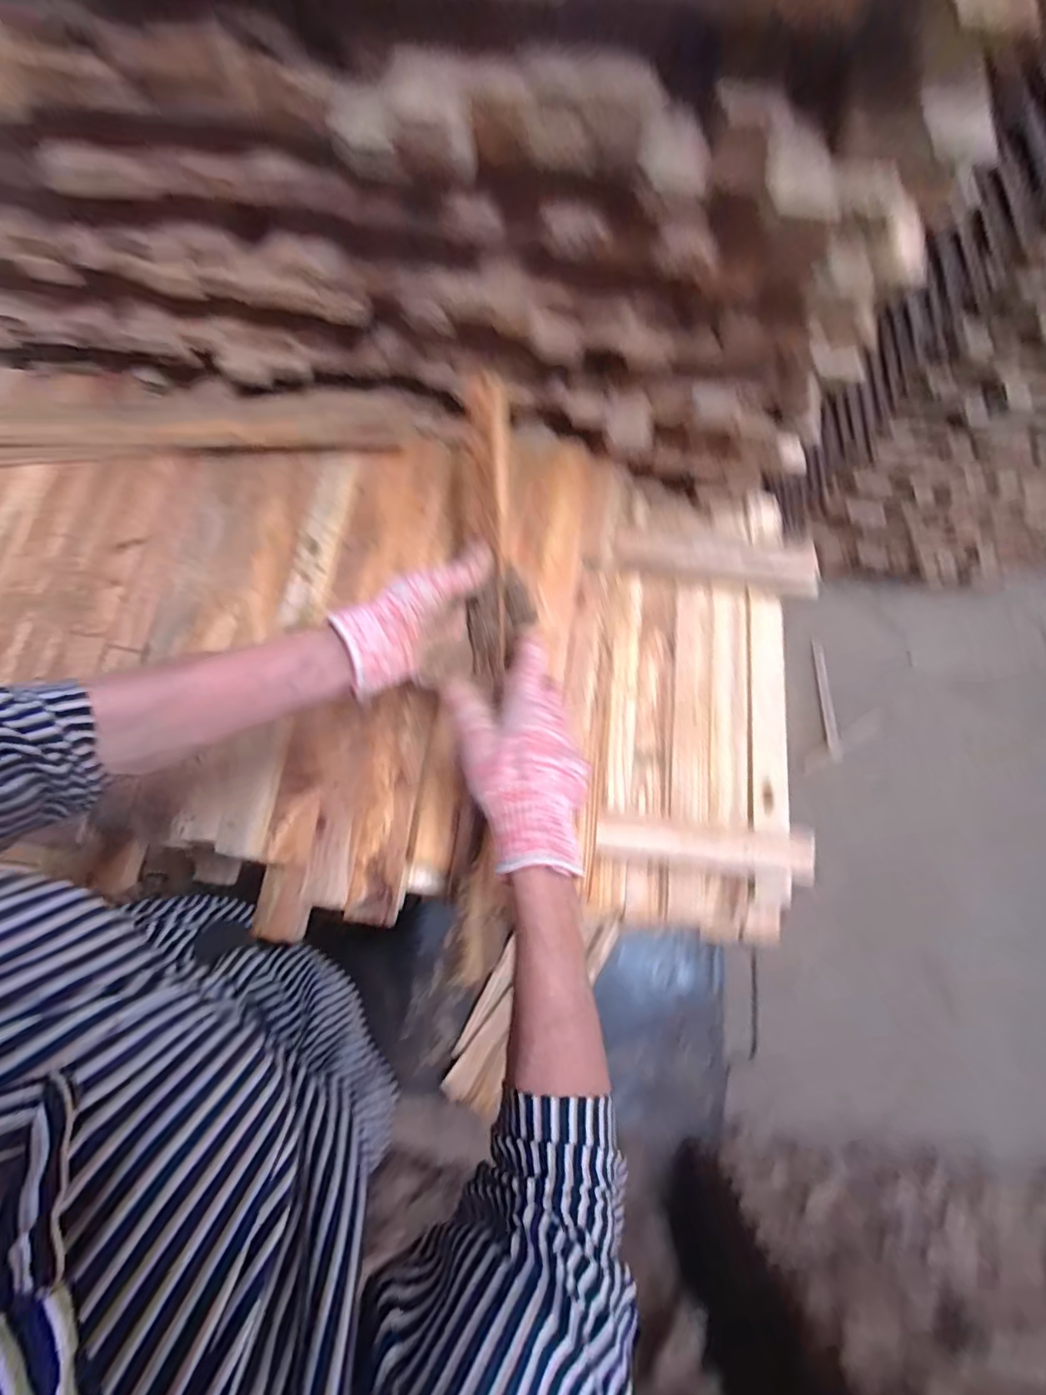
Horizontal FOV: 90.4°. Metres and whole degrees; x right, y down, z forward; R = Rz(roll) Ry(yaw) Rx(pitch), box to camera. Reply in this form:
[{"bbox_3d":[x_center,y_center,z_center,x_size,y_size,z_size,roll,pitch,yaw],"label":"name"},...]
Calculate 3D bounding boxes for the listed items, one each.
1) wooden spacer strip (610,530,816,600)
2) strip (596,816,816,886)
[{"bbox_3d":[0.225,-0.158,0.608,0.234,0.030,0.054,5,74,1],"label":"wooden spacer strip"},{"bbox_3d":[0.182,0.147,0.515,0.215,0.022,0.047,5,74,1],"label":"strip"}]

